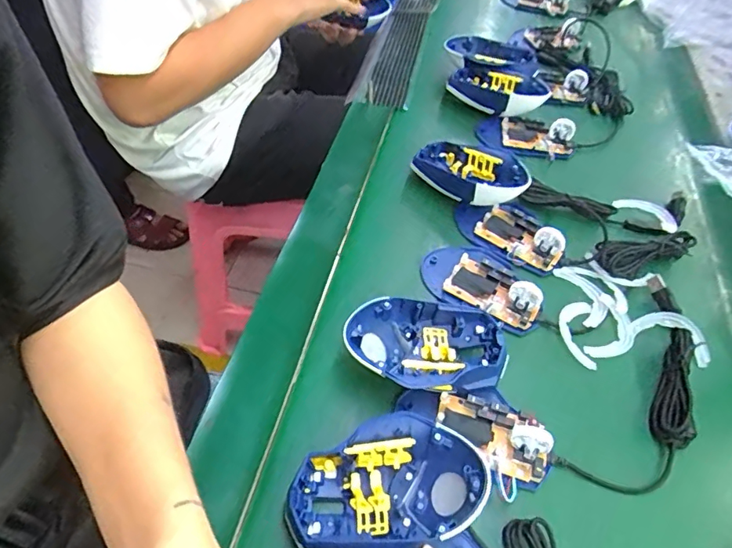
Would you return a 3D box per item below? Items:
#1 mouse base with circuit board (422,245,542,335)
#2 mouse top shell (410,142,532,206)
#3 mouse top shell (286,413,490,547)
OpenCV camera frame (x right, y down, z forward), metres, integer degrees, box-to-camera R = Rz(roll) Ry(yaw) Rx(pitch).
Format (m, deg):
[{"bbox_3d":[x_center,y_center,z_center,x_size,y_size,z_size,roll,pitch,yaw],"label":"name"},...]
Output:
[{"bbox_3d":[0.104,0.001,0.436,0.108,0.025,0.070,31,54,17],"label":"mouse base with circuit board"},{"bbox_3d":[0.107,-0.102,0.506,0.116,0.044,0.074,39,57,23],"label":"mouse top shell"},{"bbox_3d":[0.011,0.129,0.309,0.117,0.040,0.077,0,51,-7],"label":"mouse top shell"}]

